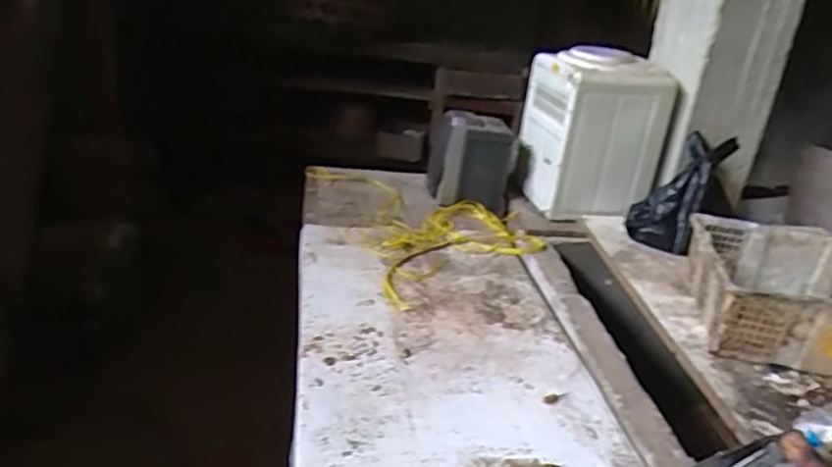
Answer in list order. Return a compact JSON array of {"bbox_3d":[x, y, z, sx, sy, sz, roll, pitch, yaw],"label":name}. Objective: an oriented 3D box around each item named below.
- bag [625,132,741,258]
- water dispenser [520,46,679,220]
[{"bbox_3d":[0.685,-0.109,1.581,0.093,0.336,0.149,29,8,-39],"label":"bag"},{"bbox_3d":[0.498,-0.295,1.768,0.302,0.410,0.318,0,26,-12],"label":"water dispenser"}]

